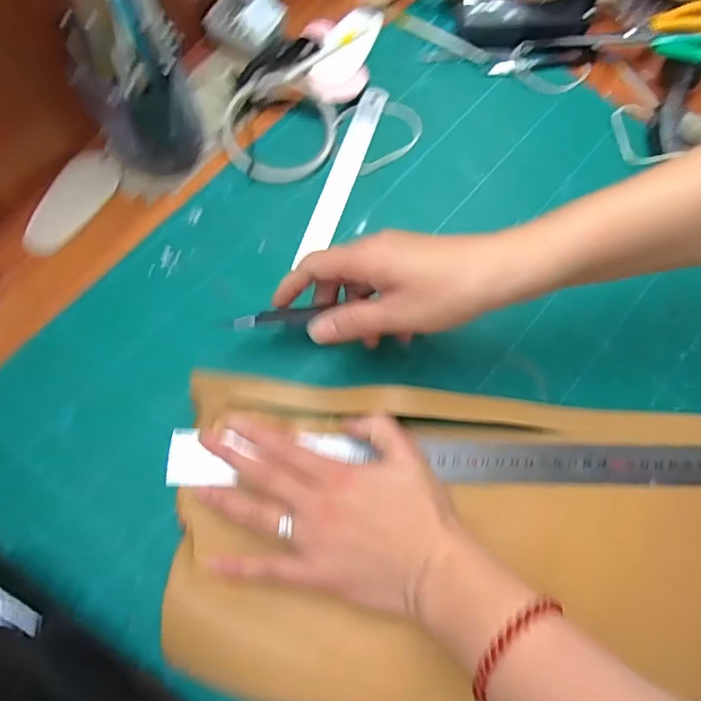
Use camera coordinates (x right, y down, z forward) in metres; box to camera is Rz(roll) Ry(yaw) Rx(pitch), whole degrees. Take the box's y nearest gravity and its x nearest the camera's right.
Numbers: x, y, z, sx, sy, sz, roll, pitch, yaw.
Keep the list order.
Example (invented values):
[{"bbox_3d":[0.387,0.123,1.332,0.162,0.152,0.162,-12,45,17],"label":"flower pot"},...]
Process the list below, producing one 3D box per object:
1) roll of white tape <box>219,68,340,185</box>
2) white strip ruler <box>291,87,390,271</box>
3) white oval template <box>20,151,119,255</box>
[{"bbox_3d":[-0.058,-0.178,0.421,0.089,0.012,0.090,1,73,-2],"label":"roll of white tape"},{"bbox_3d":[-0.004,-0.141,0.416,0.020,0.004,0.168,22,73,-7],"label":"white strip ruler"},{"bbox_3d":[-0.211,-0.112,0.401,0.037,0.005,0.092,25,74,5],"label":"white oval template"}]

